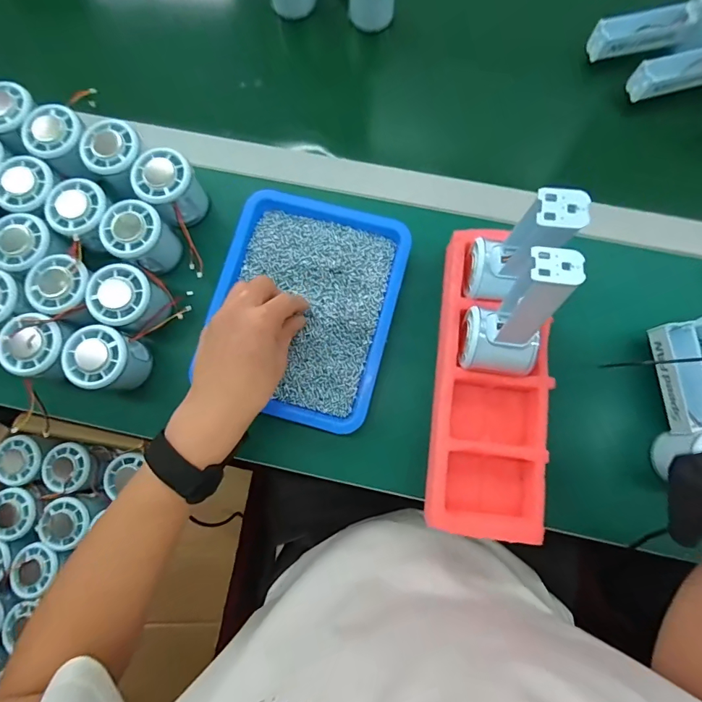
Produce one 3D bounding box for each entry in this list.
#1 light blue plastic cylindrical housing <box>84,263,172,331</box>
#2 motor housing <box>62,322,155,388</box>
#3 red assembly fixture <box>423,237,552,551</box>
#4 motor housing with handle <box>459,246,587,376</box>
[{"bbox_3d":[-0.214,-0.050,0.399,0.054,0.055,0.056,0,79,1],"label":"light blue plastic cylindrical housing"},{"bbox_3d":[-0.230,0.008,0.389,0.058,0.055,0.054,0,79,1],"label":"motor housing"},{"bbox_3d":[0.130,0.026,0.394,0.105,0.063,0.276,6,79,2],"label":"red assembly fixture"},{"bbox_3d":[0.131,-0.025,0.316,0.062,0.124,0.066,8,79,3],"label":"motor housing with handle"}]

